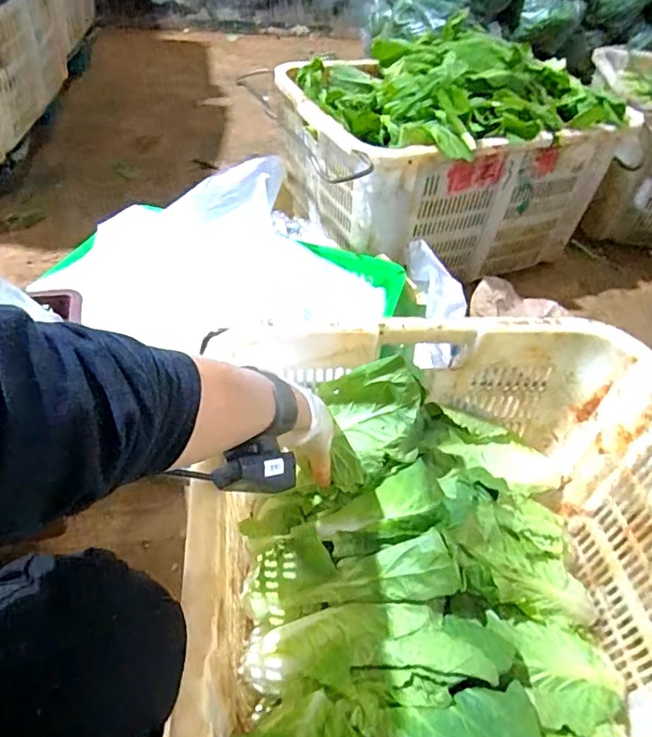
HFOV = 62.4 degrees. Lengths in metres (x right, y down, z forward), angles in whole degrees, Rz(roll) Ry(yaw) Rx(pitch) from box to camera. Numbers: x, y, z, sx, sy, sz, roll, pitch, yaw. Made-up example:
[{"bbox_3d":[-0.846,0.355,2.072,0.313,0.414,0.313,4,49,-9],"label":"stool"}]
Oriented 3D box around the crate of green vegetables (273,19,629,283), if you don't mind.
[{"bbox_3d":[0.230,-0.483,1.215,0.609,0.385,0.486,-17,50,-22],"label":"crate of green vegetables"}]

